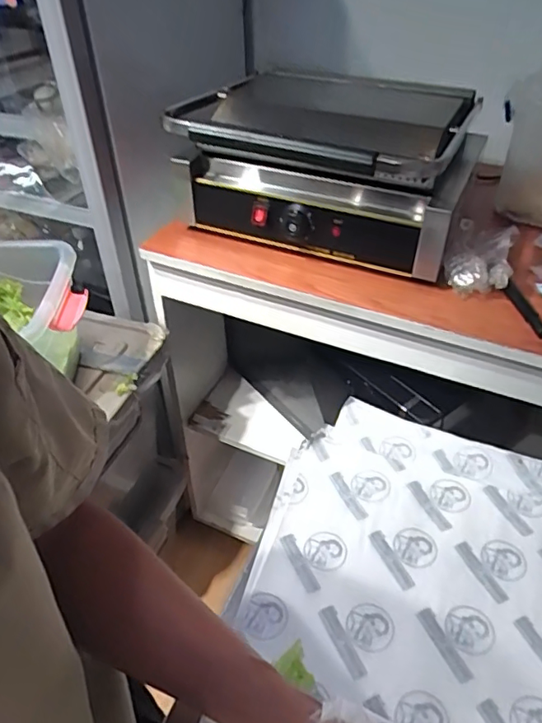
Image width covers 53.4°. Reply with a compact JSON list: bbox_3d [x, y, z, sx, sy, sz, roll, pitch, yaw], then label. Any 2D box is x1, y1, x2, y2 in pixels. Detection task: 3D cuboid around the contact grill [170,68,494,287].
[{"bbox_3d":[0.086,-0.317,0.854,0.420,0.187,0.373,14,43,16],"label":"contact grill"}]

